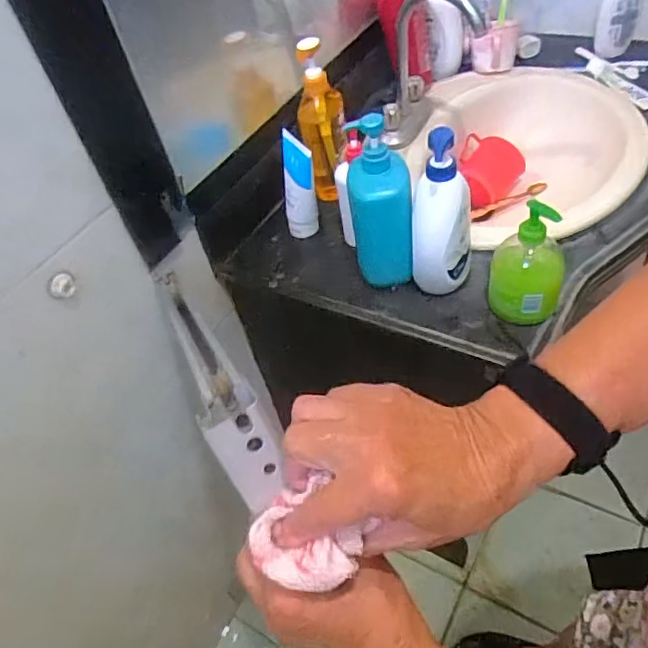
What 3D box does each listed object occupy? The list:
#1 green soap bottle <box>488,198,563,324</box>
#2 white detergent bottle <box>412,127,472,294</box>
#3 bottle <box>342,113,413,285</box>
[{"bbox_3d":[0.244,-0.078,0.680,0.082,0.153,0.067,15,52,19],"label":"green soap bottle"},{"bbox_3d":[0.149,-0.131,0.710,0.069,0.216,0.057,12,51,17],"label":"white detergent bottle"},{"bbox_3d":[0.071,-0.153,0.725,0.075,0.210,0.066,-6,49,1],"label":"bottle"}]

